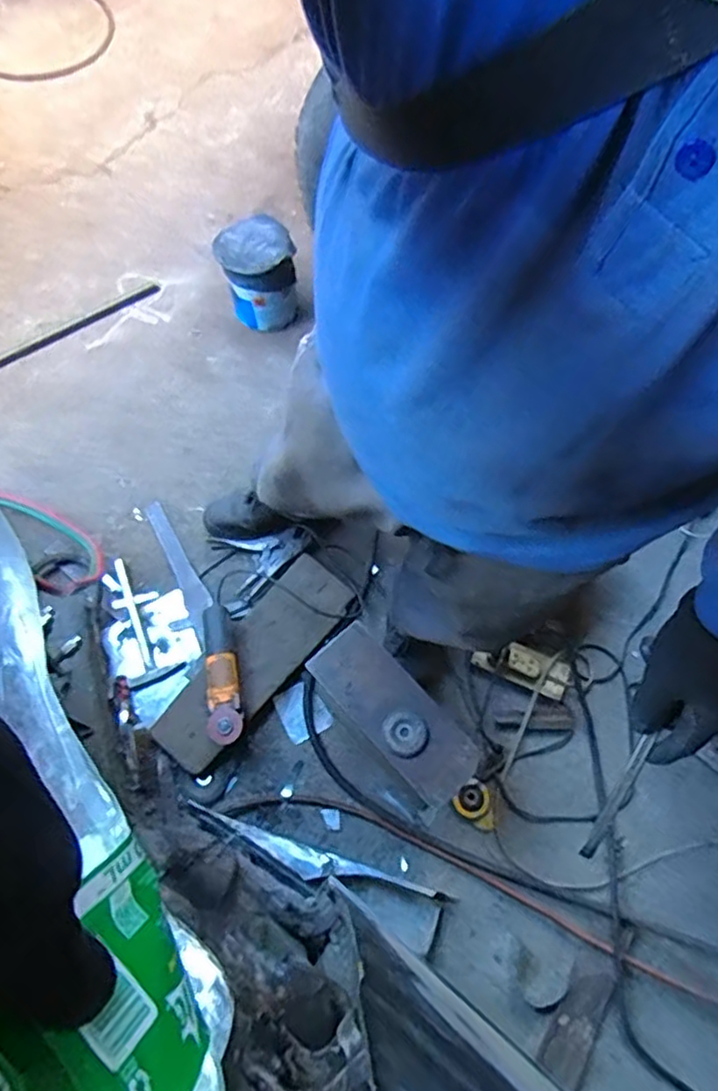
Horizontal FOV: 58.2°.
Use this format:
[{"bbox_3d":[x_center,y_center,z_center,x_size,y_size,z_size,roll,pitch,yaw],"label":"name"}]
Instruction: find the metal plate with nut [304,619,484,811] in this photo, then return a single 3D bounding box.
[{"bbox_3d":[0.061,0.282,1.098,0.126,0.030,0.320,-41,76,-15],"label":"metal plate with nut"}]

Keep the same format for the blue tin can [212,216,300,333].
[{"bbox_3d":[-0.262,-0.701,1.675,0.180,0.212,0.199,-22,71,-10],"label":"blue tin can"}]

